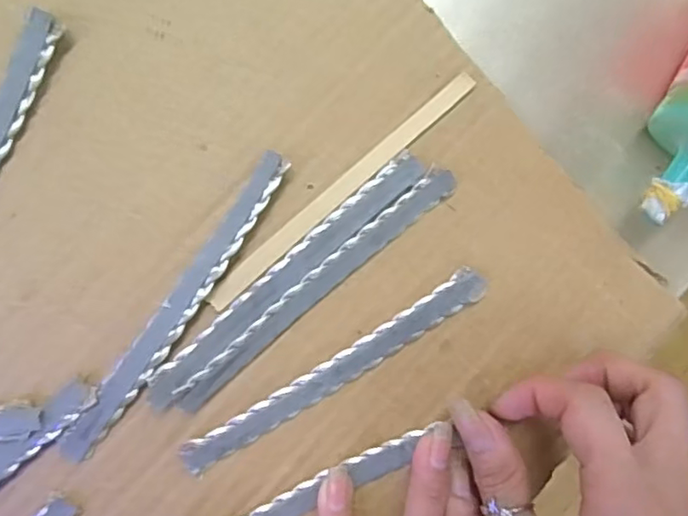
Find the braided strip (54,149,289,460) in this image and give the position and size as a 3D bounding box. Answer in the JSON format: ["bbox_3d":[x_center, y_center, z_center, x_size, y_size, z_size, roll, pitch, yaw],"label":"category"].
[{"bbox_3d":[-0.062,0.019,0.222,0.012,0.008,0.134,35,87,-8],"label":"braided strip"}]

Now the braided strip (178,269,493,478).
[{"bbox_3d":[-0.002,0.044,0.234,0.134,0.005,0.014,-31,96,-6],"label":"braided strip"}]

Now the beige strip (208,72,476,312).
[{"bbox_3d":[0.000,-0.027,0.230,0.133,0.004,0.009,-42,97,-5],"label":"beige strip"}]

